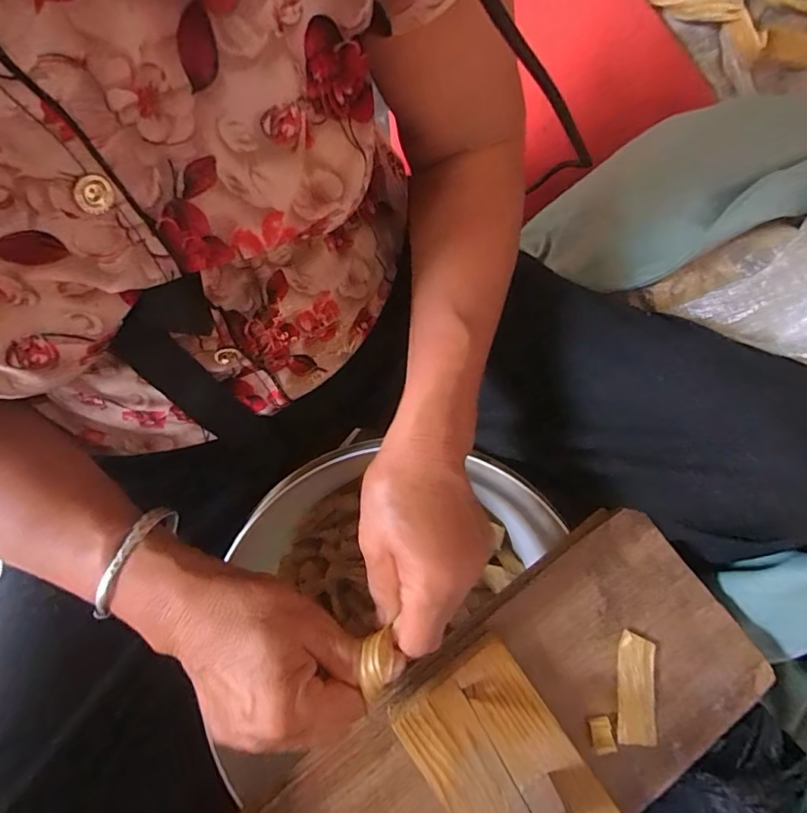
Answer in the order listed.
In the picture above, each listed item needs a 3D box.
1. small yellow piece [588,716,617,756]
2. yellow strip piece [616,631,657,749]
[{"bbox_3d":[0.137,0.228,0.340,0.014,0.004,0.024,-9,80,-3],"label":"small yellow piece"},{"bbox_3d":[0.165,0.199,0.347,0.028,0.006,0.071,6,80,0],"label":"yellow strip piece"}]

